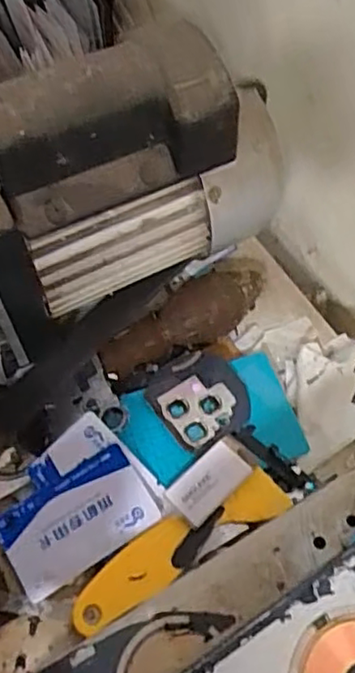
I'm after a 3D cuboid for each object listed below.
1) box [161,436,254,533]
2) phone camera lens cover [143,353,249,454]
[{"bbox_3d":[0.020,0.083,0.363,0.053,0.006,0.027,-39,69,-20],"label":"box"},{"bbox_3d":[0.015,0.040,0.396,0.057,0.006,0.059,-28,61,-14],"label":"phone camera lens cover"}]

